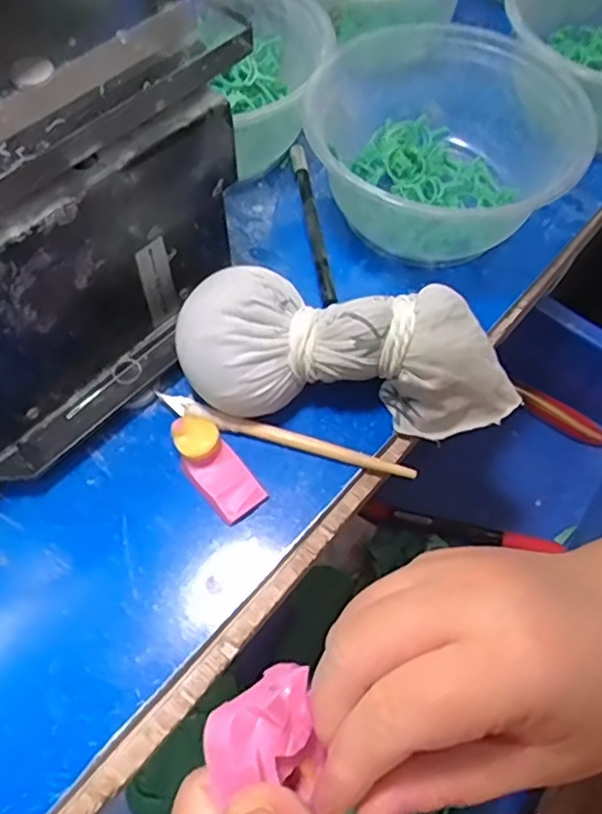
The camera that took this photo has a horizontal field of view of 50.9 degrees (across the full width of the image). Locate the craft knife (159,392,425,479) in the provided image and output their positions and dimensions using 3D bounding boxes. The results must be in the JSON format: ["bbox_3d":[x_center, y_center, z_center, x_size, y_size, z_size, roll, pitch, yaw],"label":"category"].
[{"bbox_3d":[-0.007,0.014,0.279,0.116,0.008,0.008,17,62,8],"label":"craft knife"}]

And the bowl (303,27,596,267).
[{"bbox_3d":[0.070,-0.125,0.325,0.128,0.065,0.129,0,61,-1],"label":"bowl"}]

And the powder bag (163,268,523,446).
[{"bbox_3d":[0.022,-0.024,0.276,0.145,0.050,0.052,0,61,-1],"label":"powder bag"}]

